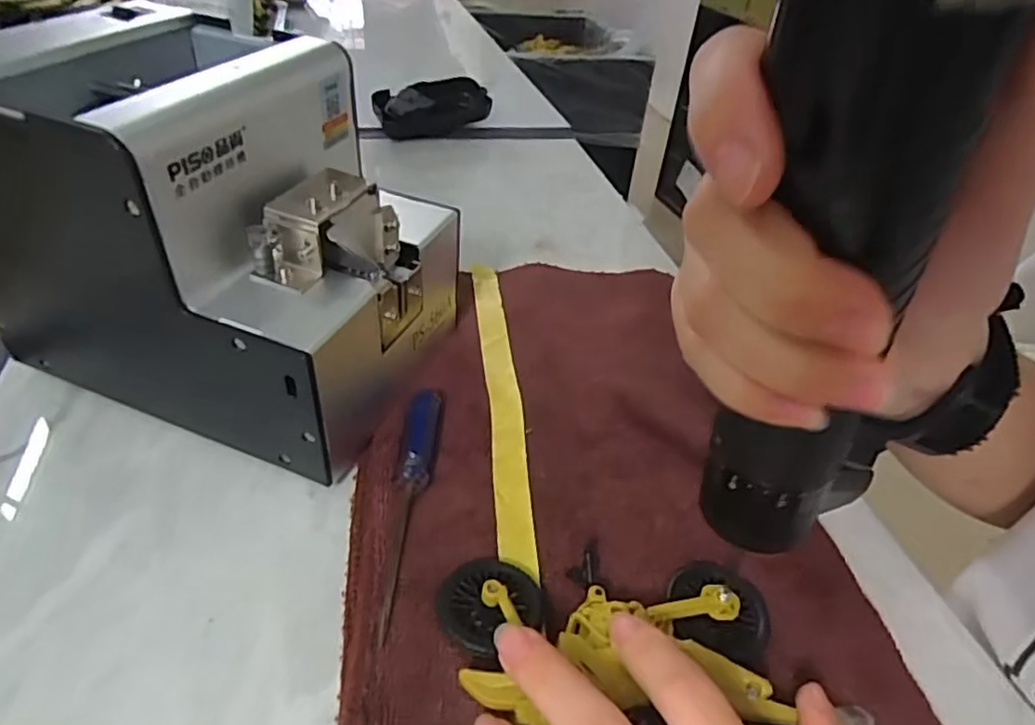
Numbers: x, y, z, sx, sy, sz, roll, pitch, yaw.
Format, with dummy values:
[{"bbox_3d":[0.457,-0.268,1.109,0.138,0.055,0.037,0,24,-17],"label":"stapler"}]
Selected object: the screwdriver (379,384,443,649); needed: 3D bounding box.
[{"bbox_3d":[-0.044,0.055,0.262,0.016,0.013,0.114,3,39,-3],"label":"screwdriver"}]

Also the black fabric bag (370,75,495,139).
[{"bbox_3d":[-0.080,-0.237,0.598,0.110,0.040,0.050,-18,46,-29],"label":"black fabric bag"}]

